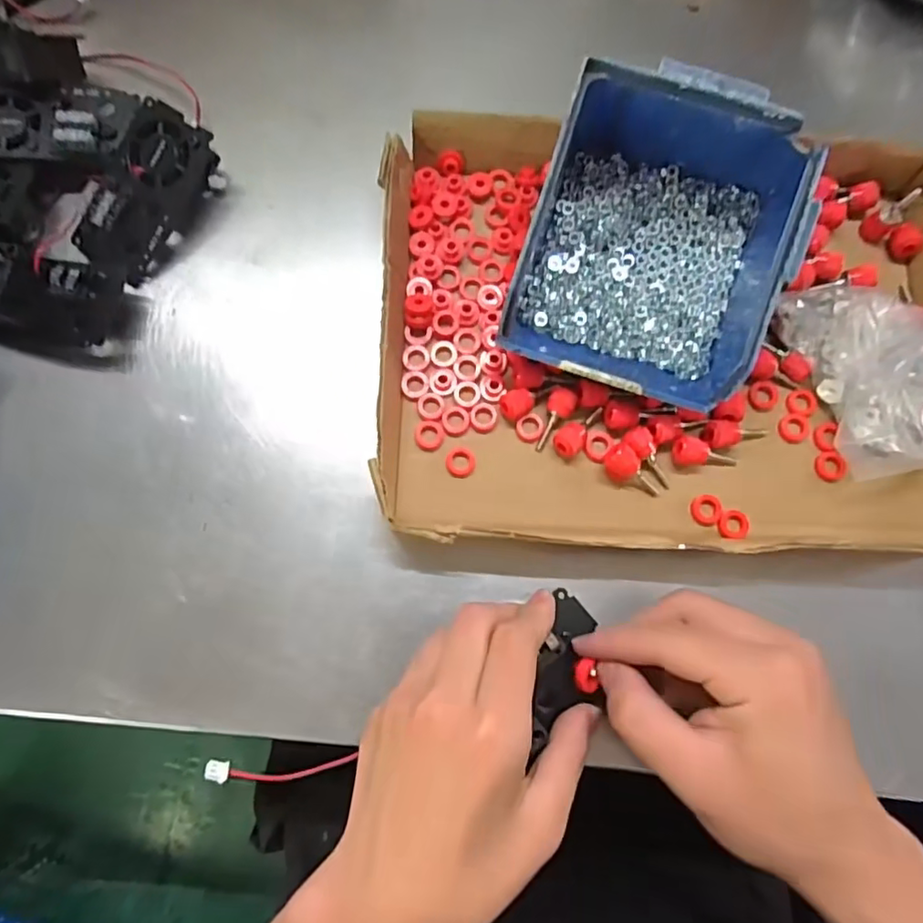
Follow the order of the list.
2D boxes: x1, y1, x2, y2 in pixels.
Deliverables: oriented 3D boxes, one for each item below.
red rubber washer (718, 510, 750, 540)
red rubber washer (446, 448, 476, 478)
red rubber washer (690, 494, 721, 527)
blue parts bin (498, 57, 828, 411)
[{"bbox_3d":[0.147,0.034,0.317,0.016,0.005,0.016,3,78,0],"label":"red rubber washer"},{"bbox_3d":[0.000,0.001,0.318,0.016,0.004,0.017,5,78,0],"label":"red rubber washer"},{"bbox_3d":[0.133,0.027,0.318,0.015,0.004,0.017,3,78,0],"label":"red rubber washer"},{"bbox_3d":[0.098,-0.110,0.297,0.122,0.070,0.146,18,84,4],"label":"blue parts bin"}]

